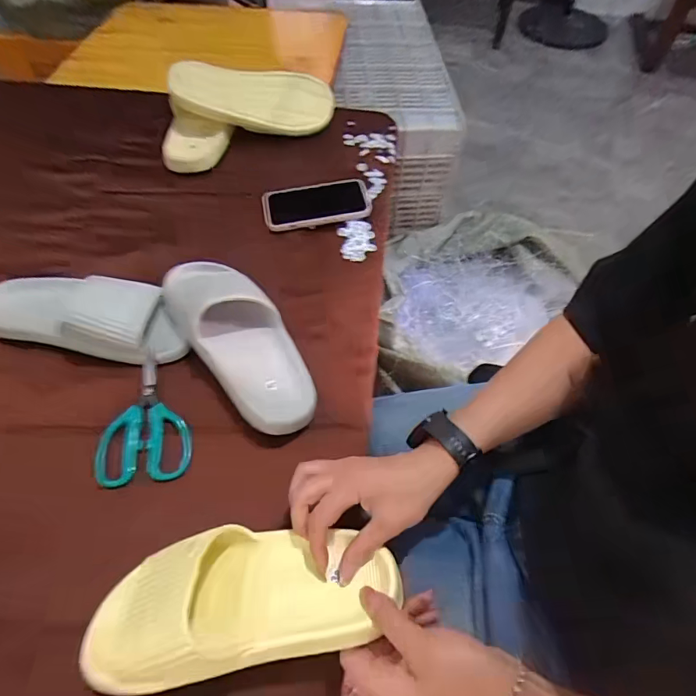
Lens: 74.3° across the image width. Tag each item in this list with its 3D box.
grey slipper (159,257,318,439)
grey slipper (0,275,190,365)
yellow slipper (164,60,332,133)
[{"bbox_3d":[-0.128,-0.025,0.526,0.108,0.061,0.230,-28,62,-19],"label":"grey slipper"},{"bbox_3d":[-0.312,-0.044,0.545,0.257,0.055,0.105,5,56,1],"label":"grey slipper"},{"bbox_3d":[-0.151,-0.404,0.739,0.257,0.068,0.084,-1,57,-16],"label":"yellow slipper"}]

